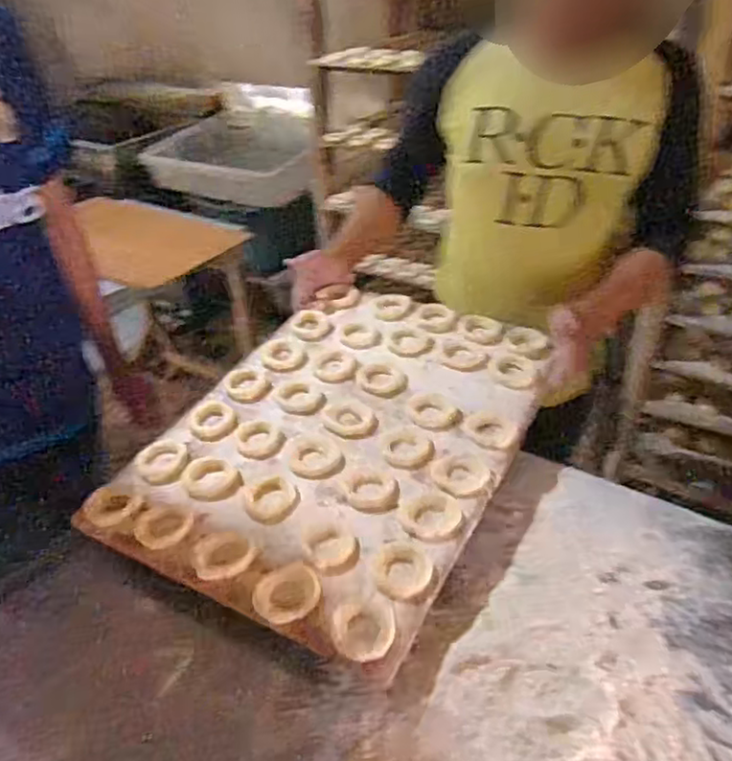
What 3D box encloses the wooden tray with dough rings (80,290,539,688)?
[{"bbox_3d":[-0.016,0.048,0.891,0.417,0.032,0.599,17,42,24],"label":"wooden tray with dough rings"}]

